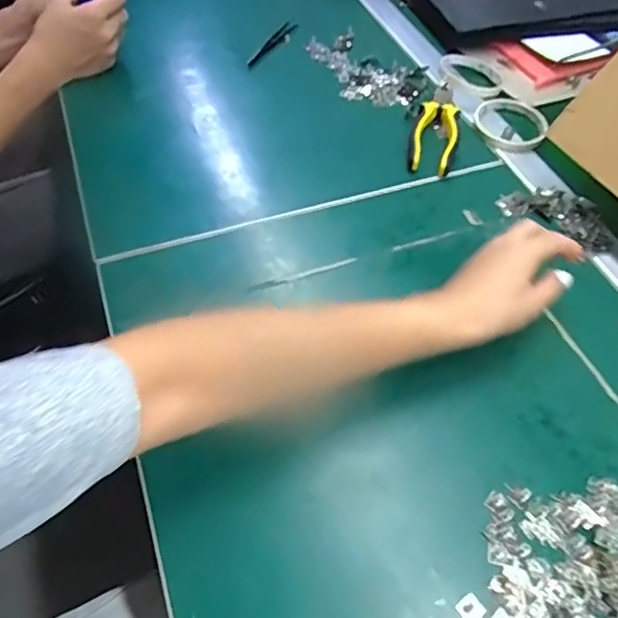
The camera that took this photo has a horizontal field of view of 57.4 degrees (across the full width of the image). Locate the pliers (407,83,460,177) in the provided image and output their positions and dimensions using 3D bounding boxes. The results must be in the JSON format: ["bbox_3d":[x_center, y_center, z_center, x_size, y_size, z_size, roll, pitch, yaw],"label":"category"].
[{"bbox_3d":[0.145,-0.210,0.646,0.050,0.017,0.149,13,54,8],"label":"pliers"}]

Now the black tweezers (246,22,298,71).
[{"bbox_3d":[-0.048,-0.345,0.742,0.024,0.004,0.123,21,56,13],"label":"black tweezers"}]

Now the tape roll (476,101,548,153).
[{"bbox_3d":[0.238,-0.218,0.665,0.083,0.012,0.091,1,53,-1],"label":"tape roll"}]

